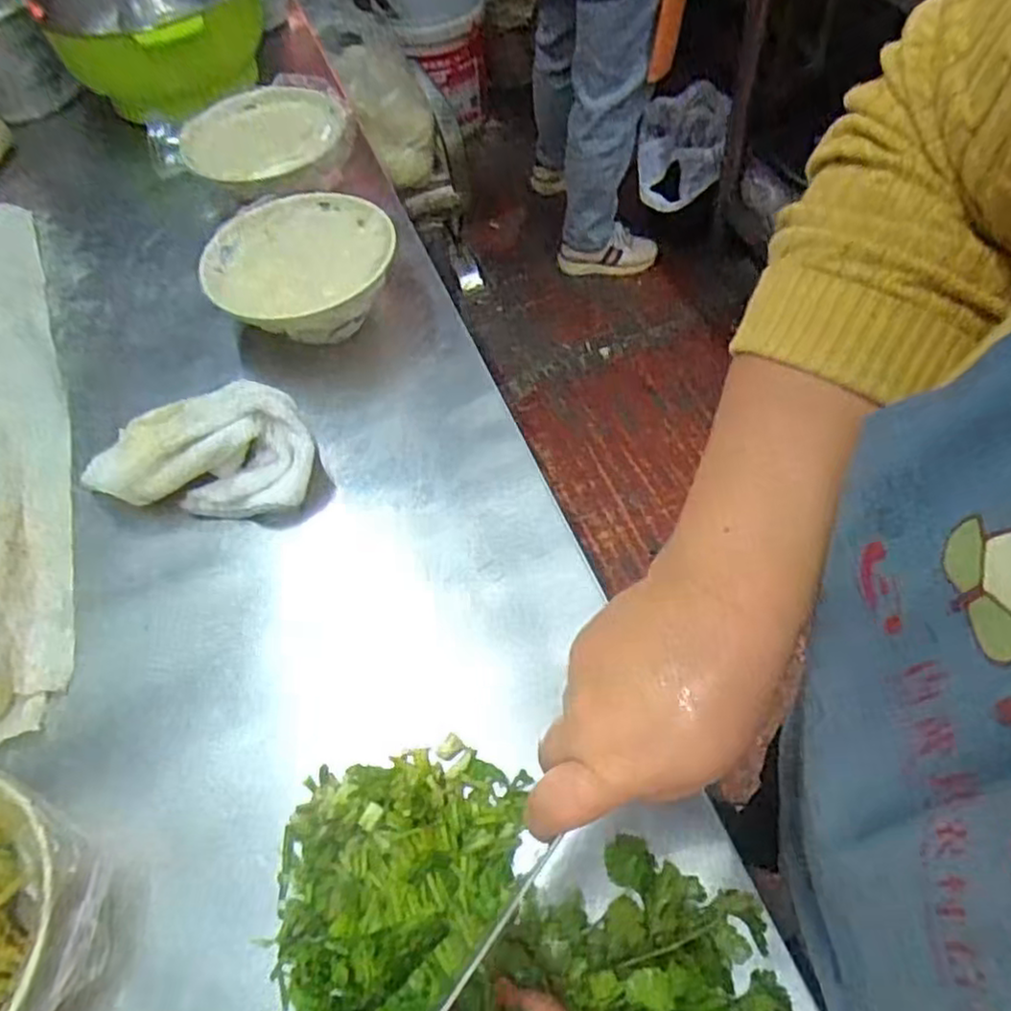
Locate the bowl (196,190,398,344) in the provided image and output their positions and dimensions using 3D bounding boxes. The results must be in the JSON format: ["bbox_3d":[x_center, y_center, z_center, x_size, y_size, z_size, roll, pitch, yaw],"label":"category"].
[{"bbox_3d":[-0.183,-0.214,0.661,0.167,0.058,0.167,-3,58,3],"label":"bowl"}]

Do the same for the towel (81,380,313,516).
[{"bbox_3d":[-0.238,-0.053,0.566,0.176,0.053,0.114,0,57,4],"label":"towel"}]

